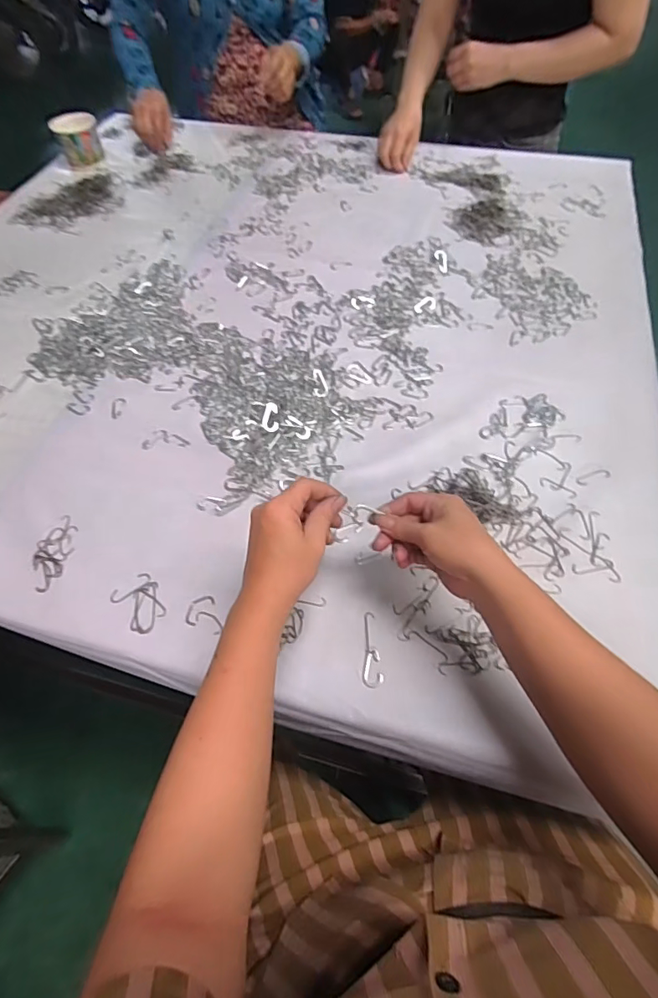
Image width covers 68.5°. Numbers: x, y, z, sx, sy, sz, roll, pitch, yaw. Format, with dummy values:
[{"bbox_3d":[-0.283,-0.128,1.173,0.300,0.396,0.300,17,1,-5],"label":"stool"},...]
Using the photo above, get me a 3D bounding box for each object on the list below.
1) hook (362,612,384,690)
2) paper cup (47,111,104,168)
[{"bbox_3d":[0.040,0.147,0.474,0.019,0.004,0.072,-4,56,-1],"label":"hook"},{"bbox_3d":[-0.542,-0.779,1.052,0.087,0.080,0.091,-18,57,-10],"label":"paper cup"}]

